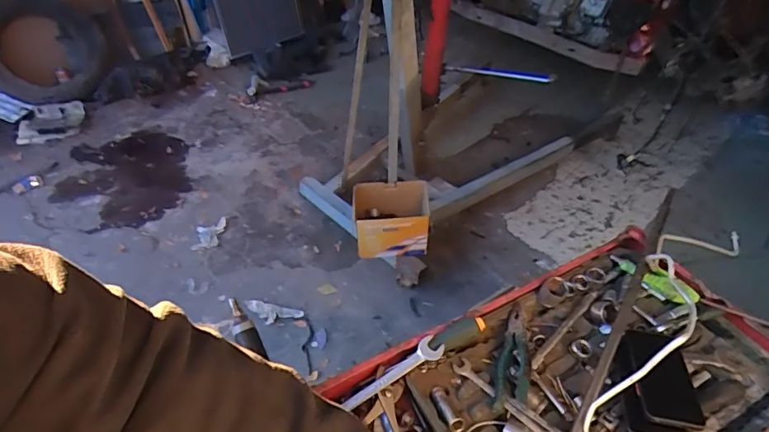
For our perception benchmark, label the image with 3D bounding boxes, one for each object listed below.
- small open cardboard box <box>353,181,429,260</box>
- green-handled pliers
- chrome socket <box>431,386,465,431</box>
[{"bbox_3d":[0.022,0.016,1.730,0.277,0.208,0.217,-2,46,-5],"label":"small open cardboard box"},{"bbox_3d":[0.206,0.224,0.758,0.046,0.030,0.189,11,46,9],"label":"green-handled pliers"},{"bbox_3d":[0.098,0.302,0.724,0.025,0.028,0.079,-12,24,-14],"label":"chrome socket"}]

